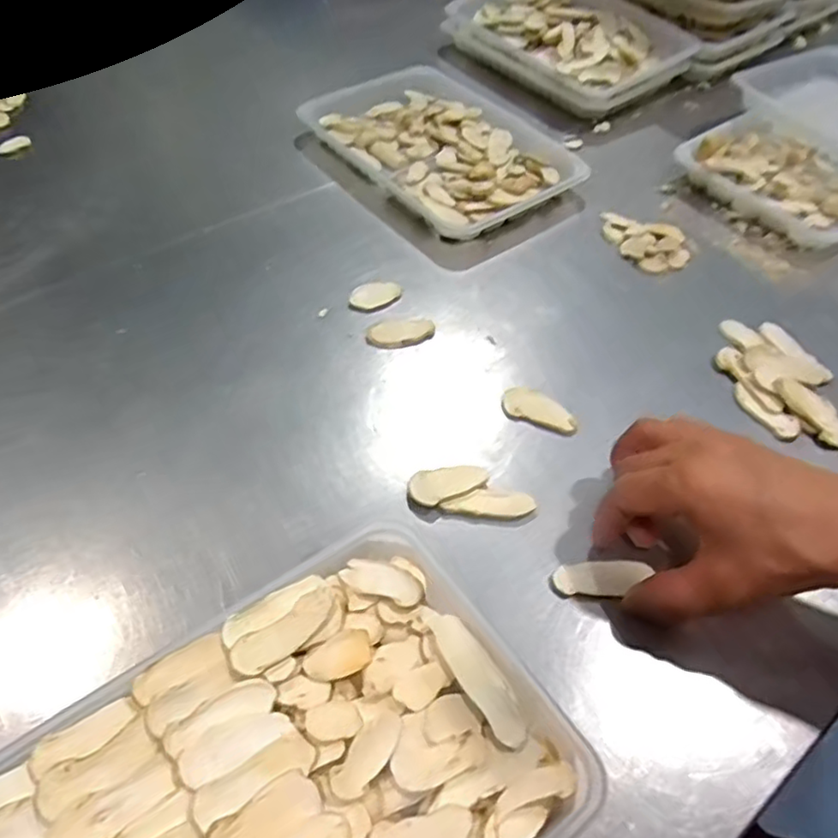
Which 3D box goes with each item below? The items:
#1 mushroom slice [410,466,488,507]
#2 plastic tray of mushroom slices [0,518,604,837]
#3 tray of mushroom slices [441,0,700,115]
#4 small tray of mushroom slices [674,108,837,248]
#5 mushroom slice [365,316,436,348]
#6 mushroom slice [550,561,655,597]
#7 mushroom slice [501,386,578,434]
[{"bbox_3d":[0.016,0.035,0.372,0.045,0.005,0.024,-25,58,-20],"label":"mushroom slice"},{"bbox_3d":[-0.058,0.155,0.260,0.230,0.035,0.159,-30,60,-23],"label":"plastic tray of mushroom slices"},{"bbox_3d":[0.158,-0.414,0.694,0.172,0.045,0.235,-30,60,-23],"label":"tray of mushroom slices"},{"bbox_3d":[0.321,-0.211,0.565,0.115,0.031,0.160,-37,63,-27],"label":"small tray of mushroom slices"},{"bbox_3d":[-0.013,-0.061,0.451,0.048,0.008,0.022,-6,54,-8],"label":"mushroom slice"},{"bbox_3d":[0.097,0.084,0.340,0.051,0.005,0.021,-4,53,-7],"label":"mushroom slice"},{"bbox_3d":[0.078,-0.006,0.412,0.049,0.005,0.022,22,55,13],"label":"mushroom slice"}]

